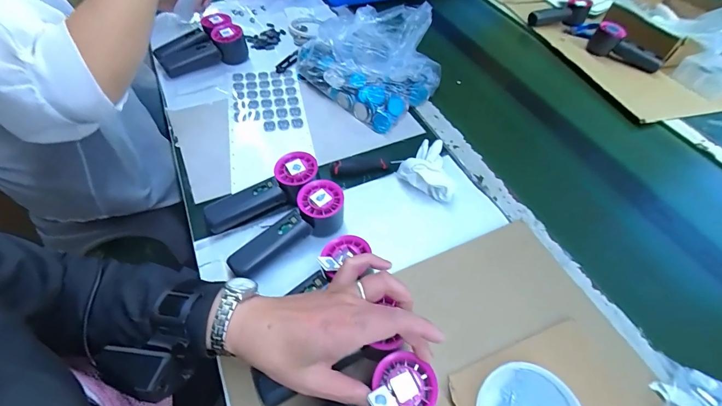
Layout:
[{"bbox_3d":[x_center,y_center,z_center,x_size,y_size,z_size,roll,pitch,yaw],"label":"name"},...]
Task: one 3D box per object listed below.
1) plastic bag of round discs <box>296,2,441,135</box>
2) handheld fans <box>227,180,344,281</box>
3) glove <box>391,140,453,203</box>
[{"bbox_3d":[0.014,-0.265,0.634,0.244,0.096,0.218,39,58,22],"label":"plastic bag of round discs"},{"bbox_3d":[-0.087,0.036,0.440,0.157,0.054,0.055,-39,64,-14],"label":"handheld fans"},{"bbox_3d":[0.091,-0.054,0.516,0.071,0.050,0.110,2,52,-5],"label":"glove"}]

